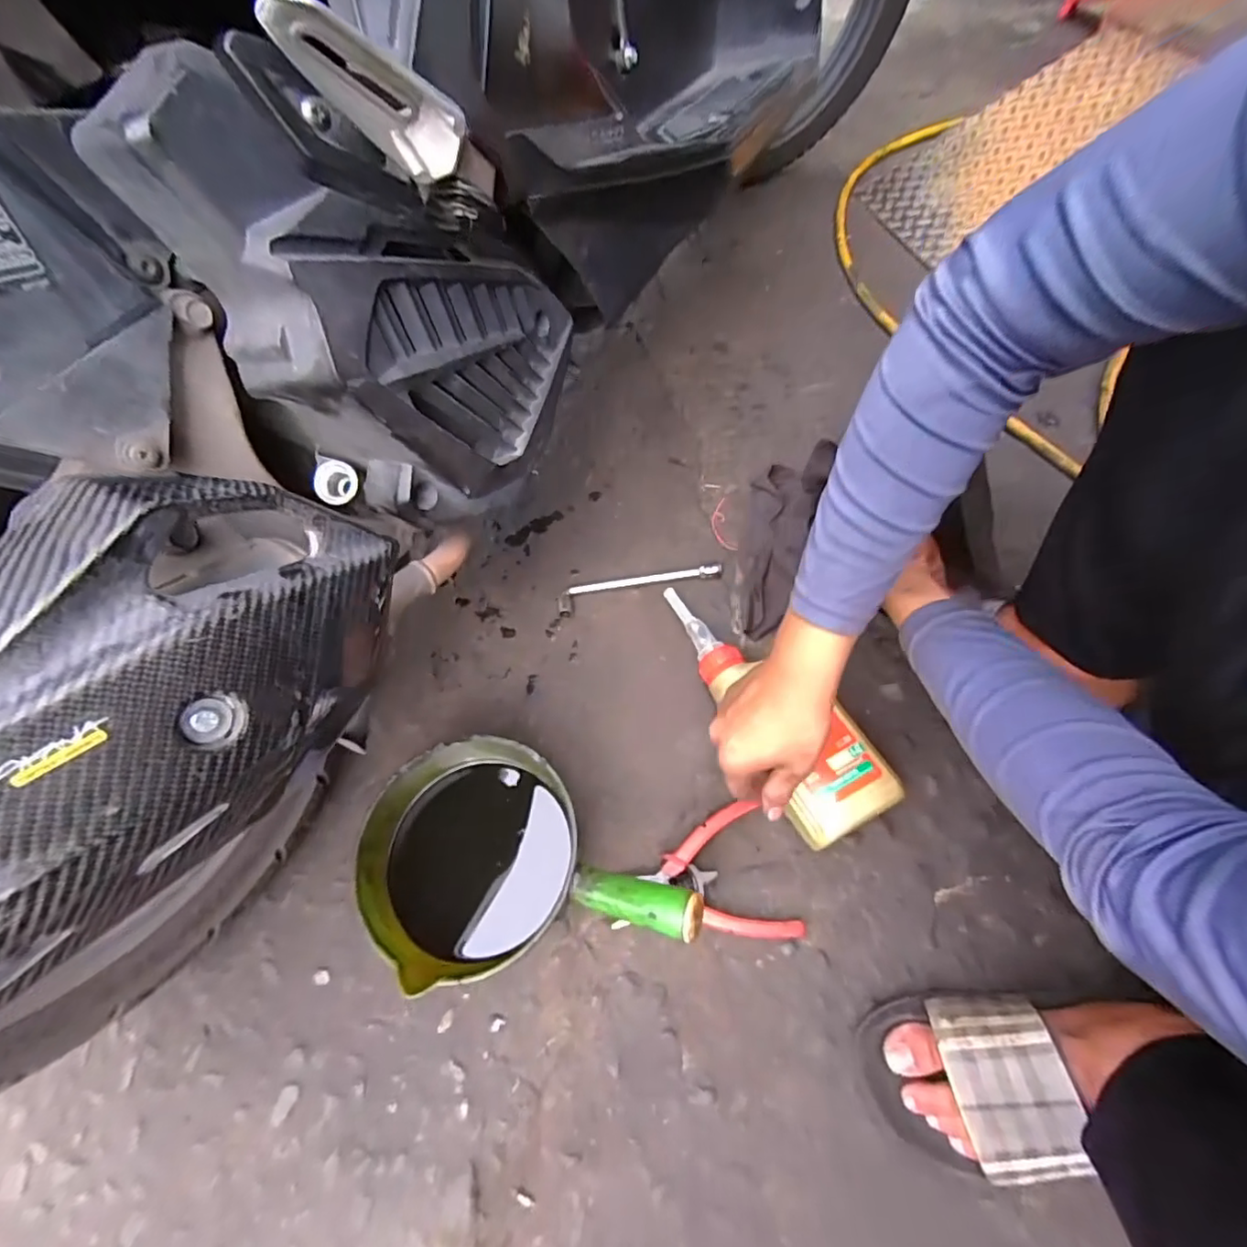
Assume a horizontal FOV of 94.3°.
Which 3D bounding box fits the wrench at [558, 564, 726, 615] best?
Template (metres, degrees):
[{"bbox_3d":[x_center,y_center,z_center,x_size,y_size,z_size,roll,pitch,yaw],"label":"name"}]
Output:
[{"bbox_3d":[0.018,-0.047,0.671,0.192,0.018,0.036,-14,62,-6],"label":"wrench"}]

